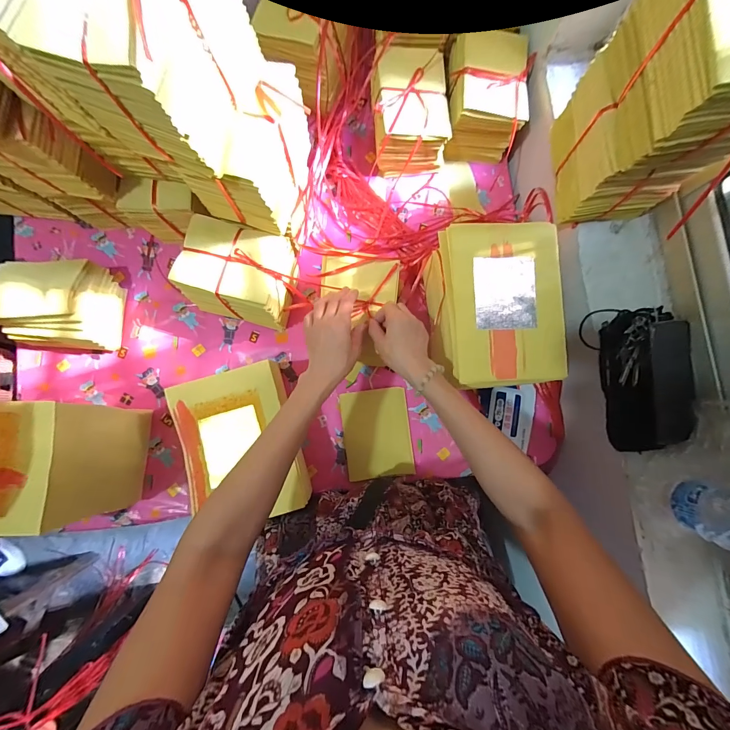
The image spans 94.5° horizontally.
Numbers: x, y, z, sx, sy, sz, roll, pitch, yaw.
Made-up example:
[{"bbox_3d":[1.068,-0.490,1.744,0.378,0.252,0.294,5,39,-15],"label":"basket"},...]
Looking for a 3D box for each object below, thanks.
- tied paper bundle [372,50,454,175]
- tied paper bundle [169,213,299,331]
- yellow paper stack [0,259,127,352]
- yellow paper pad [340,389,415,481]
[{"bbox_3d":[0.084,-0.475,0.647,0.137,0.108,0.182,-6,84,-4],"label":"tied paper bundle"},{"bbox_3d":[-0.214,-0.156,0.596,0.164,0.138,0.134,12,83,-2],"label":"tied paper bundle"},{"bbox_3d":[-0.550,-0.107,0.599,0.179,0.103,0.147,4,83,-3],"label":"yellow paper stack"},{"bbox_3d":[0.023,0.127,0.633,0.122,0.017,0.158,-6,84,-4],"label":"yellow paper pad"}]

